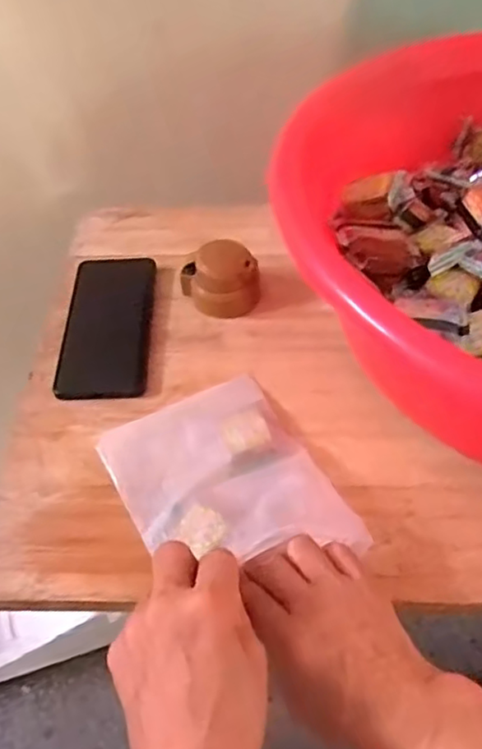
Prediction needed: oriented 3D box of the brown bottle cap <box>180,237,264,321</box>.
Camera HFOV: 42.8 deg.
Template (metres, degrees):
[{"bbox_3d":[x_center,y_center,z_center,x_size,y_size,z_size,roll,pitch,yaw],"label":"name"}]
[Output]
[{"bbox_3d":[-0.016,-0.086,0.551,0.069,0.056,0.059,-12,51,-8],"label":"brown bottle cap"}]

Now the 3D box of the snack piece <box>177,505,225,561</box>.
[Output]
[{"bbox_3d":[-0.025,0.104,0.416,0.034,0.006,0.028,33,58,25],"label":"snack piece"}]

